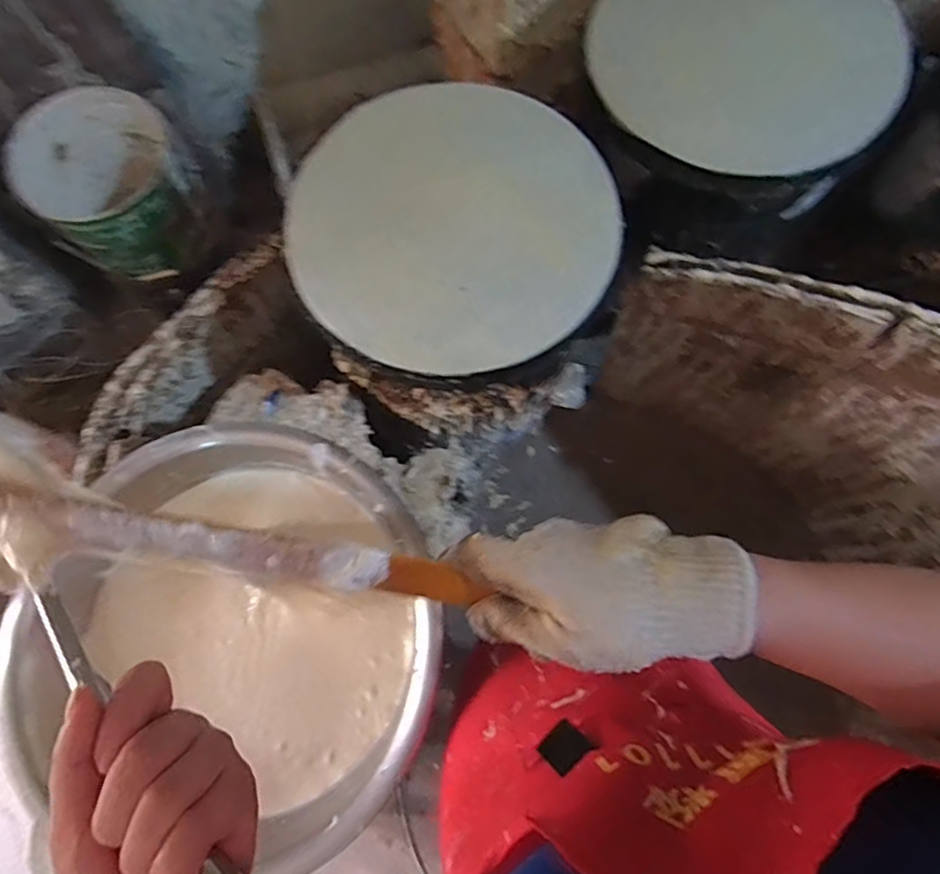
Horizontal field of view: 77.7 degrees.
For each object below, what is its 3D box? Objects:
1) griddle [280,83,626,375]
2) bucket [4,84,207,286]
[{"bbox_3d":[-0.020,-0.256,0.678,0.371,0.032,0.365,33,79,9],"label":"griddle"},{"bbox_3d":[-0.742,-0.527,1.237,0.347,0.224,0.299,32,79,9],"label":"bucket"}]

